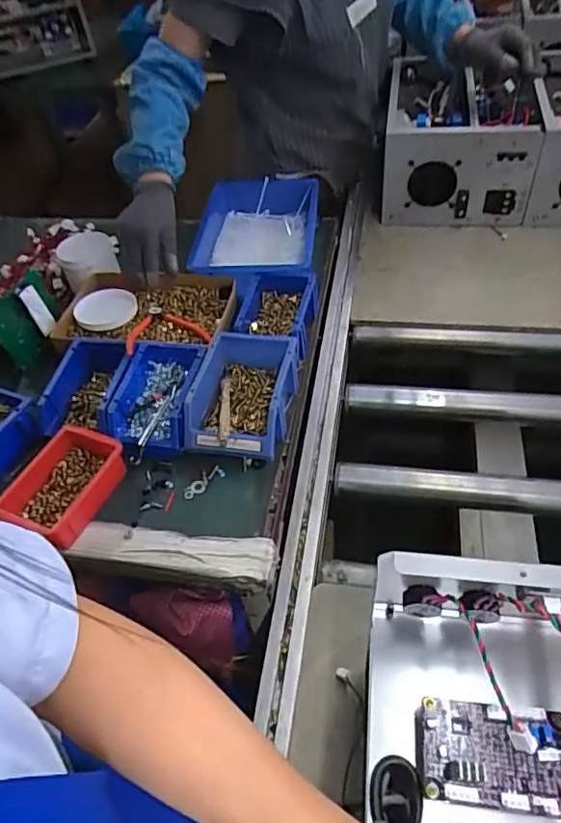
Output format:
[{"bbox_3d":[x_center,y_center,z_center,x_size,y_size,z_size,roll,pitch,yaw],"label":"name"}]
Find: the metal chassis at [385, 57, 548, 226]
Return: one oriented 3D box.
[{"bbox_3d":[0.353,-0.536,1.102,0.267,0.195,0.330,7,52,11],"label":"metal chassis"}]

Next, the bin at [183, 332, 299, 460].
[{"bbox_3d":[-0.053,-0.019,0.770,0.132,0.077,0.186,4,52,10],"label":"bin"}]

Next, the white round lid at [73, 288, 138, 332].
[{"bbox_3d":[-0.288,-0.172,0.905,0.109,0.008,0.088,16,55,18],"label":"white round lid"}]

